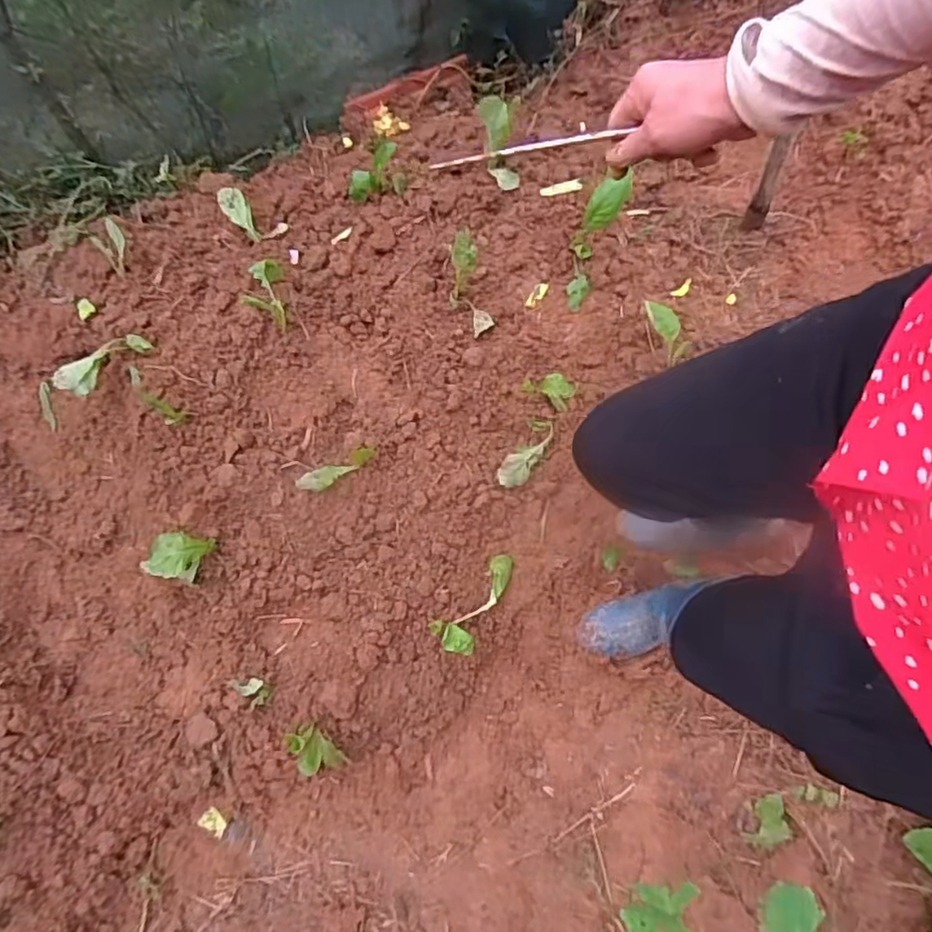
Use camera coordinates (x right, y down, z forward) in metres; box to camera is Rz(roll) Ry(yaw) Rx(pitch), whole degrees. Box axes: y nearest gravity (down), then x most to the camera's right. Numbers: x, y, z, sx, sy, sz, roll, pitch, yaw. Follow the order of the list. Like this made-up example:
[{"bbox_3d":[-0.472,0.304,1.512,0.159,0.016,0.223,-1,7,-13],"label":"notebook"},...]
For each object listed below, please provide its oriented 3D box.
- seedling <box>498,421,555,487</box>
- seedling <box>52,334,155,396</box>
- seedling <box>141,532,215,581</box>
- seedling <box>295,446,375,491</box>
[{"bbox_3d":[0.106,-0.024,1.091,0.051,0.026,0.142,30,79,7],"label":"seedling"},{"bbox_3d":[-0.662,-0.189,1.123,0.067,0.036,0.166,36,56,8],"label":"seedling"},{"bbox_3d":[-0.478,0.147,1.020,0.092,0.077,0.077,13,77,4],"label":"seedling"},{"bbox_3d":[-0.227,0.007,1.079,0.144,0.029,0.041,-25,78,-5],"label":"seedling"}]

